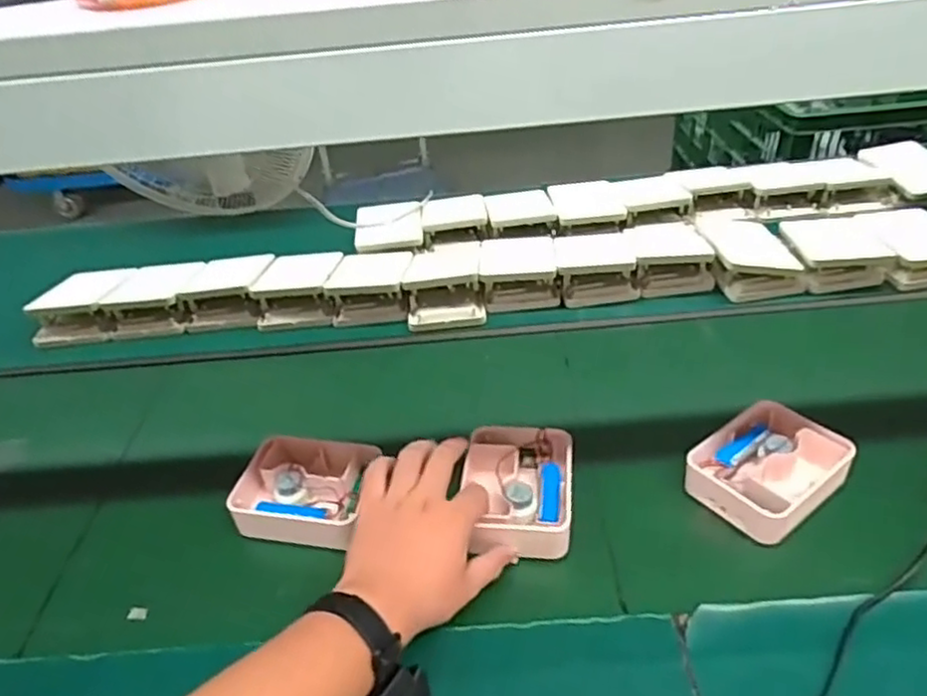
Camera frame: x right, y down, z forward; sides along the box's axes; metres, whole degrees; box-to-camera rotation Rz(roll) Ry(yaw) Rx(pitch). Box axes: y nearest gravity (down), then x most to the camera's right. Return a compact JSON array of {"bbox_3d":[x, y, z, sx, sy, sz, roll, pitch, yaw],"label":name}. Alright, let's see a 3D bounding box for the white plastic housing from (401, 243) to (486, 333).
[{"bbox_3d":[-0.027,-0.101,0.928,0.101,0.049,0.183,-6,37,1],"label":"white plastic housing"}]

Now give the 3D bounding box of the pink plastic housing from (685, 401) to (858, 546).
[{"bbox_3d":[0.280,0.112,0.633,0.126,0.040,0.103,-28,42,-26],"label":"pink plastic housing"}]

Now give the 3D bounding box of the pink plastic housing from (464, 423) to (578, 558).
[{"bbox_3d":[0.051,0.129,0.633,0.101,0.040,0.134,1,40,10],"label":"pink plastic housing"}]

